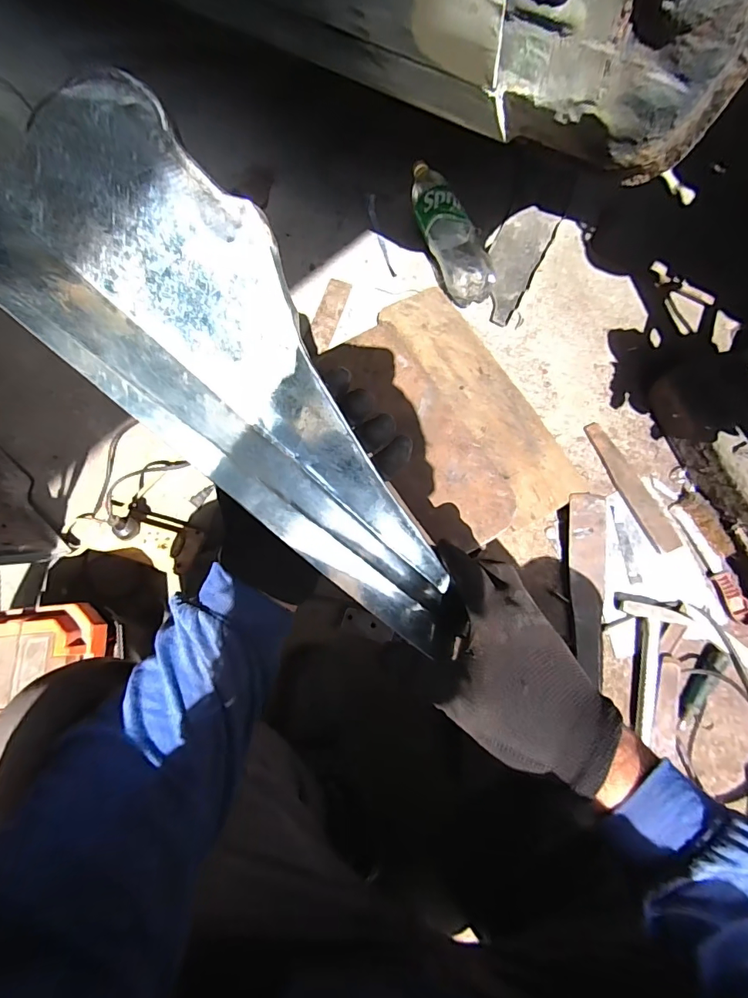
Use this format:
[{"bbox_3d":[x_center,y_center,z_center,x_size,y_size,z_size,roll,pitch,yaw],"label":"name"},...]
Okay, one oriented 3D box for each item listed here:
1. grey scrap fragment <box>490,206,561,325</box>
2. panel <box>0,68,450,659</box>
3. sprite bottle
[{"bbox_3d":[0.285,-0.490,0.940,0.100,0.014,0.298,25,77,9],"label":"grey scrap fragment"},{"bbox_3d":[-0.103,-0.078,0.347,0.155,0.130,0.451,-43,100,-11],"label":"panel"},{"bbox_3d":[0.145,-0.541,0.909,0.113,0.087,0.325,-24,75,-6],"label":"sprite bottle"}]

